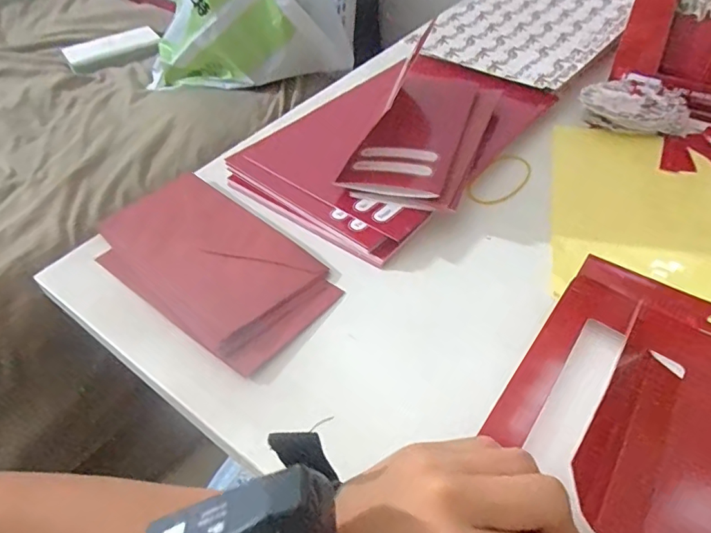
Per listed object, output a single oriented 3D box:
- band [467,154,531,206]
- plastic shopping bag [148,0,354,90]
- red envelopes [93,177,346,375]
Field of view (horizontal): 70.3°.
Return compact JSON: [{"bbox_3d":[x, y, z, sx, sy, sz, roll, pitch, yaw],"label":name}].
[{"bbox_3d":[0.125,-0.075,0.432,0.040,0.004,0.074,24,53,25],"label":"band"},{"bbox_3d":[-0.167,-0.377,0.741,0.321,0.229,0.107,-11,46,-8],"label":"plastic shopping bag"},{"bbox_3d":[-0.112,-0.005,0.383,0.201,0.015,0.102,32,62,28],"label":"red envelopes"}]

